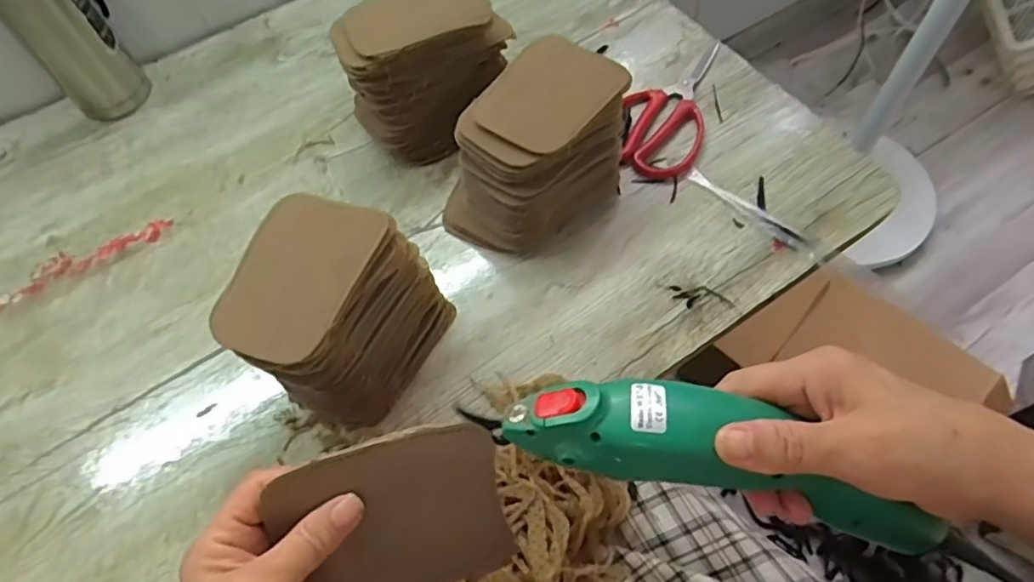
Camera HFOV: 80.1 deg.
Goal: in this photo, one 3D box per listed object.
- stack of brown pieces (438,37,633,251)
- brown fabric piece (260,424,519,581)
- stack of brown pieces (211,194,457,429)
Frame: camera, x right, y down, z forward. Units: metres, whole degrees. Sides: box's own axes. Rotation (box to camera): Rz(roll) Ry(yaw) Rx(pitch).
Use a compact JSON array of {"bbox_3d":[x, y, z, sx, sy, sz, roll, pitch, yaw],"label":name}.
[{"bbox_3d":[0.018,-0.116,0.513,0.166,0.105,0.102,-41,65,-18],"label":"stack of brown pieces"},{"bbox_3d":[-0.062,0.111,0.305,0.110,0.004,0.079,-11,104,-4],"label":"brown fabric piece"},{"bbox_3d":[-0.127,0.017,0.441,0.105,0.114,0.124,24,64,17],"label":"stack of brown pieces"}]

